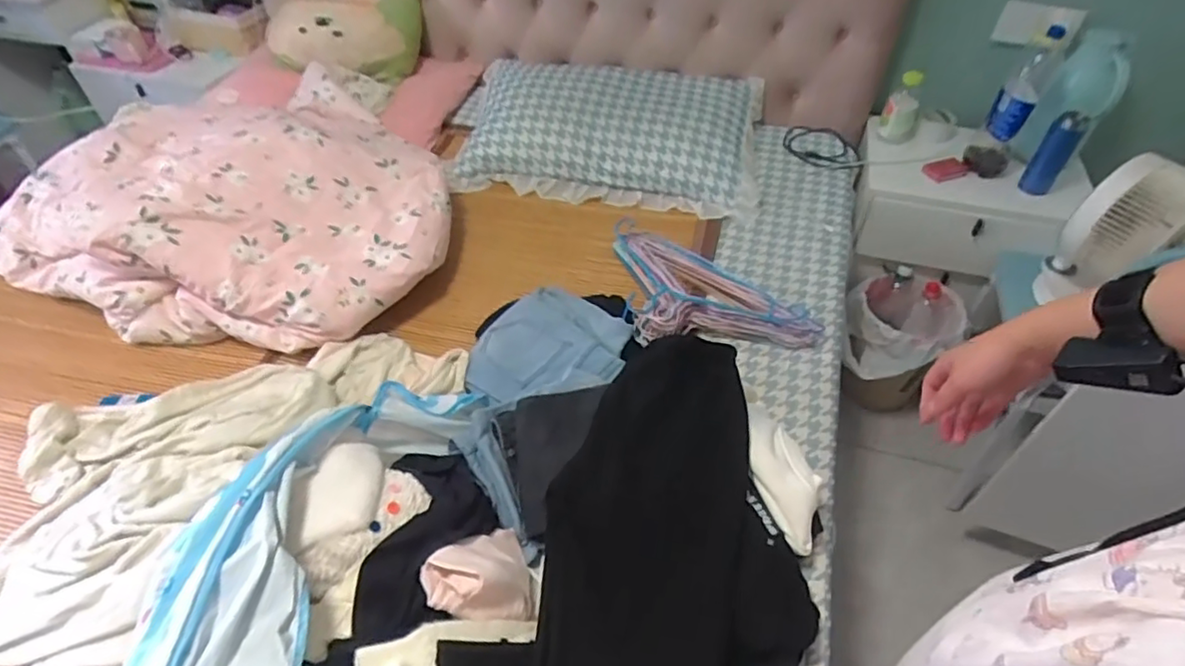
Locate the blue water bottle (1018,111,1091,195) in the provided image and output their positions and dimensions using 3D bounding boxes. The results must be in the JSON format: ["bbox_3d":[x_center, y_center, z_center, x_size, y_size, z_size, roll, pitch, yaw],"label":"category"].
[{"bbox_3d":[1.011,-0.391,1.356,0.065,0.173,0.068,32,55,26],"label":"blue water bottle"}]

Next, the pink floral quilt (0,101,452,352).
[{"bbox_3d":[-0.706,-0.289,1.285,0.864,0.213,0.694,20,50,17],"label":"pink floral quilt"}]

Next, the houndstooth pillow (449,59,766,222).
[{"bbox_3d":[0.035,-0.519,1.544,0.758,0.150,0.451,9,48,8],"label":"houndstooth pillow"}]

